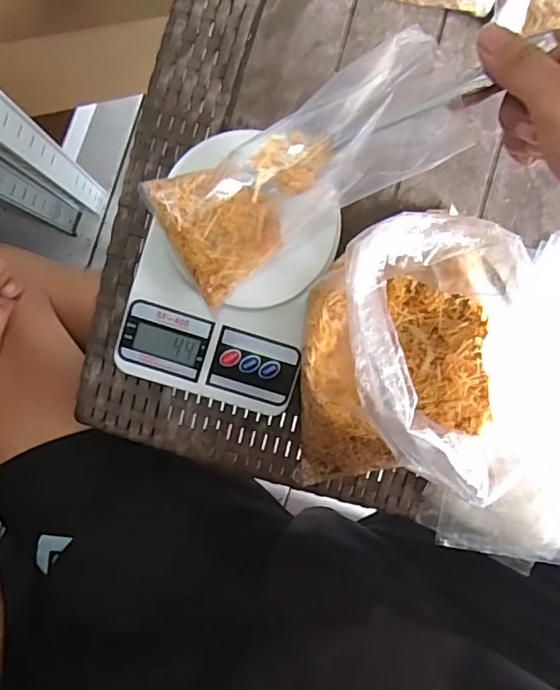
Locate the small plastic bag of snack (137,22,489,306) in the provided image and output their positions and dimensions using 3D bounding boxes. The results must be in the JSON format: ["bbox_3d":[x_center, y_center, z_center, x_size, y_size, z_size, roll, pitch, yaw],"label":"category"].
[{"bbox_3d":[0.015,-0.103,0.319,0.188,0.043,0.077,-28,94,16],"label":"small plastic bag of snack"}]

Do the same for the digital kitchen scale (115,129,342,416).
[{"bbox_3d":[-0.033,-0.050,0.377,0.124,0.043,0.181,16,91,-4],"label":"digital kitchen scale"}]

